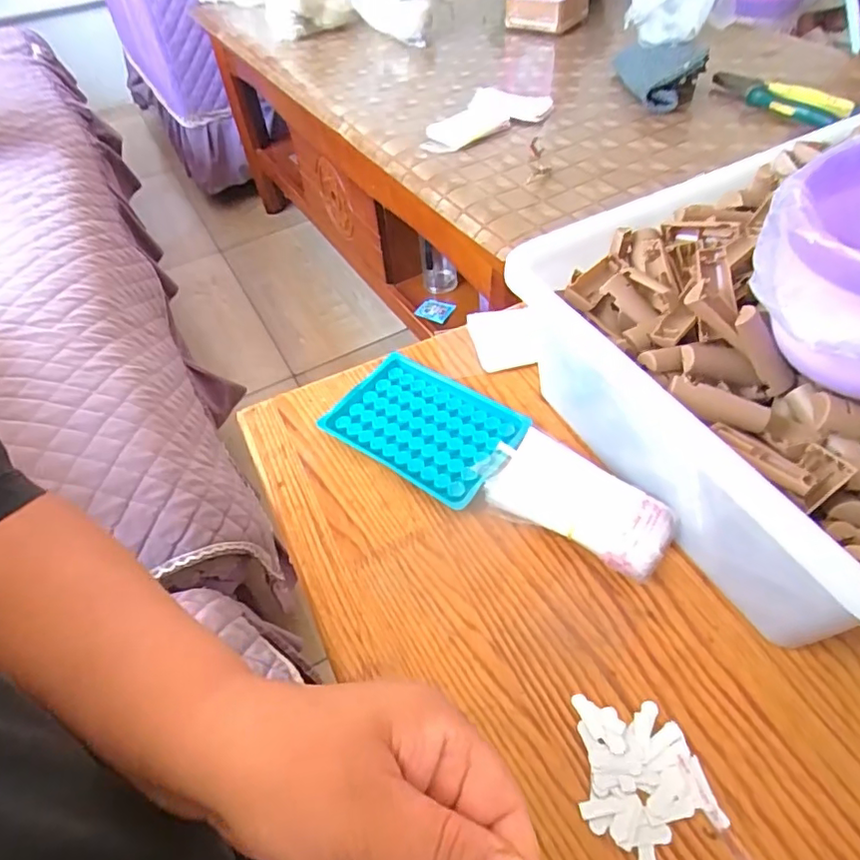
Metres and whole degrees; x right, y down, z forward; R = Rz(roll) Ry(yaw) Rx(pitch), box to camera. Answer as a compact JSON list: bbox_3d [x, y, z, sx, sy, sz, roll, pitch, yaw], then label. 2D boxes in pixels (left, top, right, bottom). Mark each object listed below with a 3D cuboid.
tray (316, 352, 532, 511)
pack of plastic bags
[{"bbox_3d":[-0.005,-0.002,0.419,0.134,0.016,0.090,26,57,24],"label":"tray"},{"bbox_3d":[0.089,0.046,0.360,0.122,0.031,0.054,32,60,27],"label":"pack of plastic bags"}]

